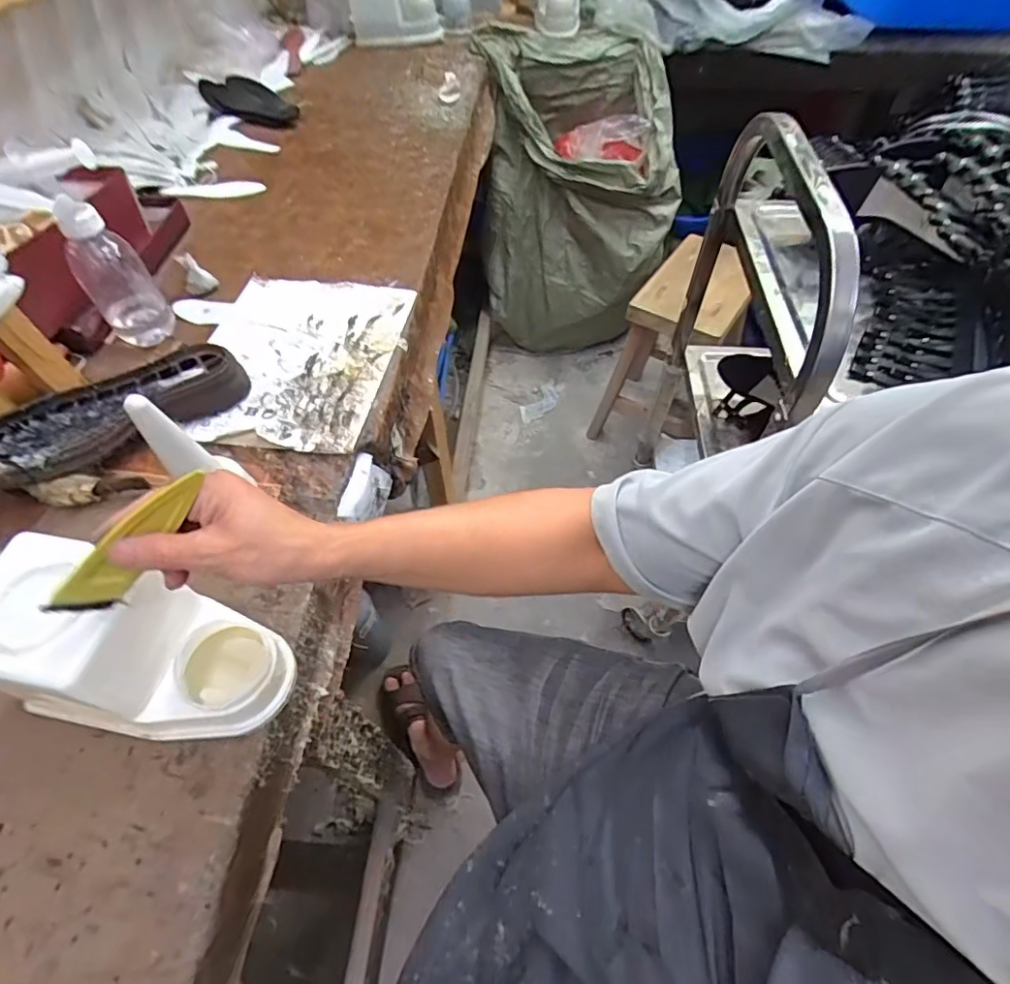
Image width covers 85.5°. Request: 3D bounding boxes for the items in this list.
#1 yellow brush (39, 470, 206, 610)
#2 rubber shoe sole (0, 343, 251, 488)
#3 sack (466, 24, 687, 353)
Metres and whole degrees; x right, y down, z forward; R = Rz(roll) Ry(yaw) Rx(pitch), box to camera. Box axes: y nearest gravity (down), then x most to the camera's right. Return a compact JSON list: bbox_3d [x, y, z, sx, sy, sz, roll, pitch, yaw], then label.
[{"bbox_3d":[-0.227,0.032,0.336,0.126,0.034,0.011,-43,61,11],"label":"yellow brush"},{"bbox_3d":[-0.405,-0.083,0.581,0.254,0.053,0.108,-30,61,-21],"label":"rubber shoe sole"},{"bbox_3d":[0.173,-0.745,1.436,0.445,0.638,0.378,3,54,2],"label":"sack"}]

